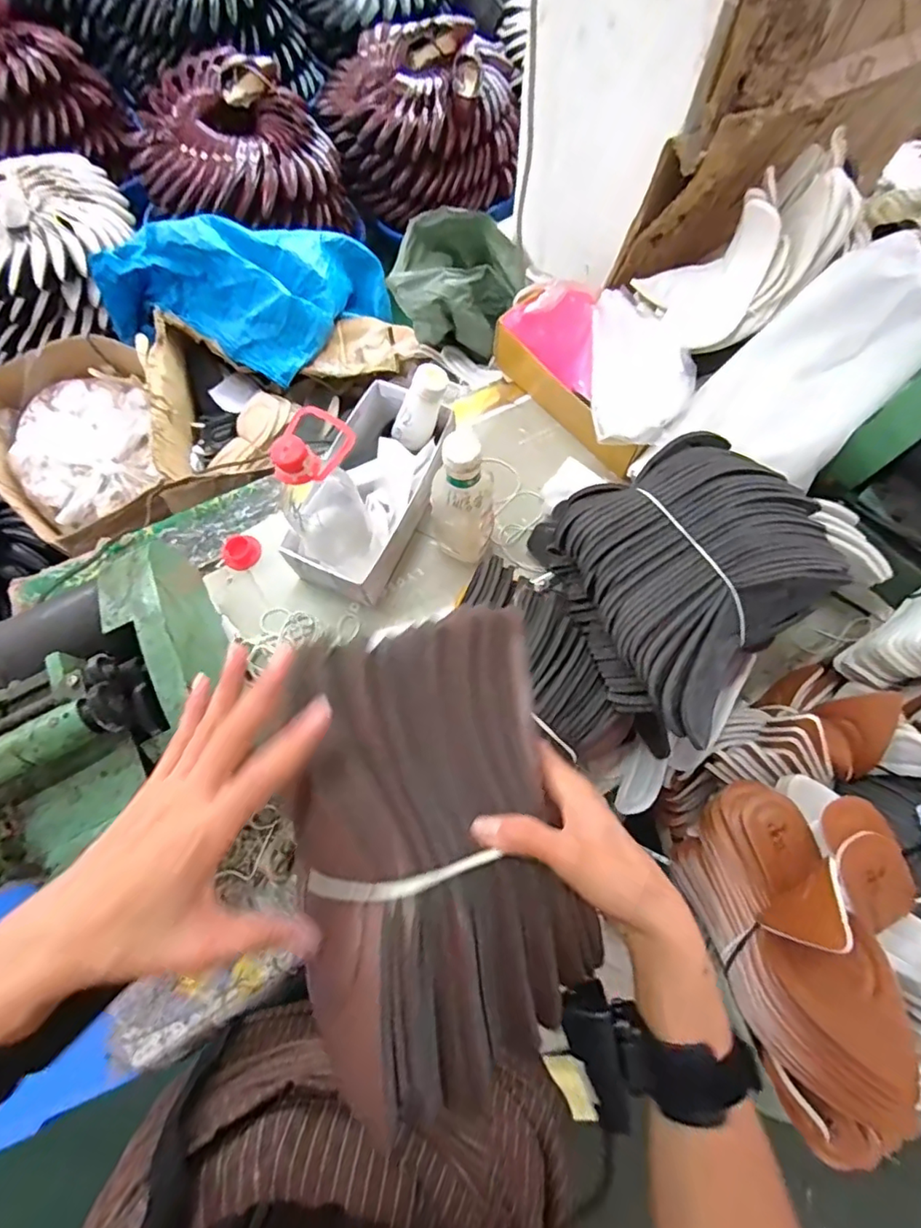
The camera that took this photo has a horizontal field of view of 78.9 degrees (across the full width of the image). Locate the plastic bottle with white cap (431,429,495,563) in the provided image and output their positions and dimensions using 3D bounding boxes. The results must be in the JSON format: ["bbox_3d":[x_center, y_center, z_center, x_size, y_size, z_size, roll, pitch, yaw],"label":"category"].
[{"bbox_3d":[0.003,-0.129,0.647,0.072,0.169,0.071,0,72,0],"label":"plastic bottle with white cap"}]

